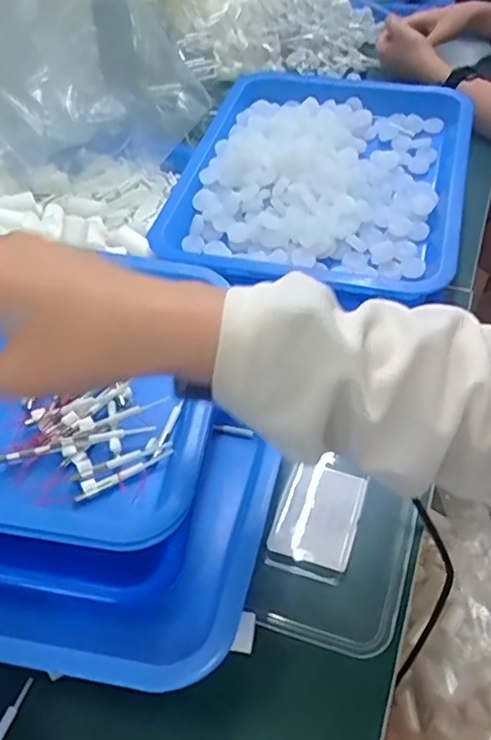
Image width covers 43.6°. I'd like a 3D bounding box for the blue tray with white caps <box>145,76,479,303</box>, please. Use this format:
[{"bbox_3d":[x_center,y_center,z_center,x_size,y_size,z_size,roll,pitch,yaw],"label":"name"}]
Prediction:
[{"bbox_3d":[0.078,-0.195,0.608,0.261,0.066,0.311,11,46,11],"label":"blue tray with white caps"}]

